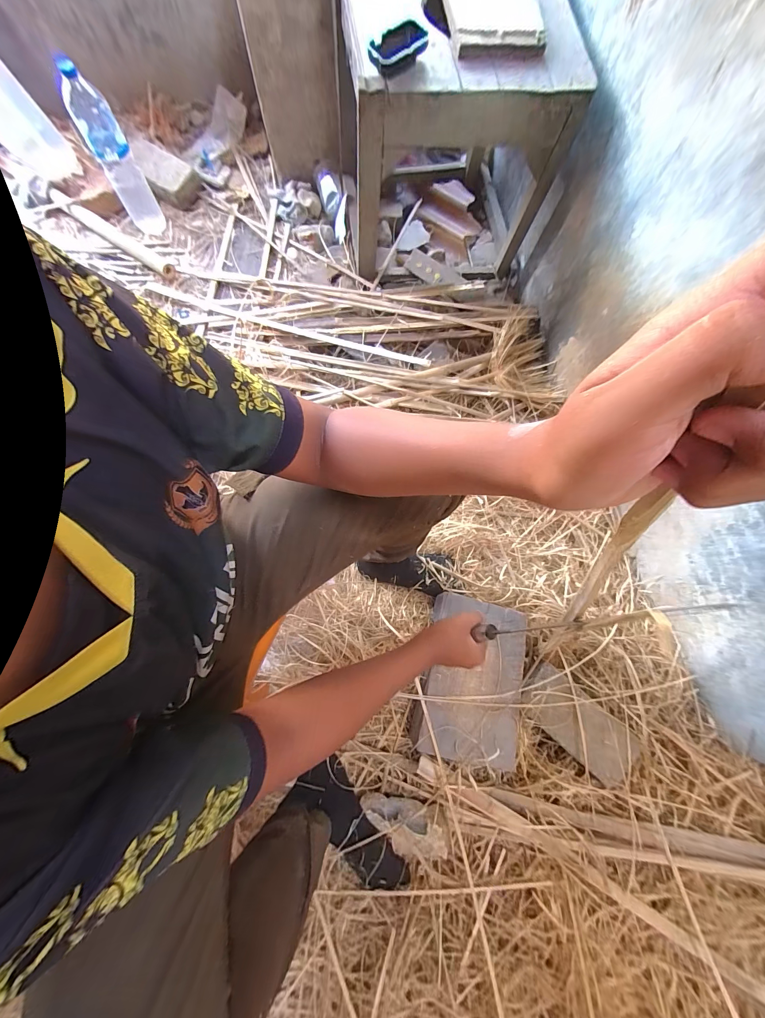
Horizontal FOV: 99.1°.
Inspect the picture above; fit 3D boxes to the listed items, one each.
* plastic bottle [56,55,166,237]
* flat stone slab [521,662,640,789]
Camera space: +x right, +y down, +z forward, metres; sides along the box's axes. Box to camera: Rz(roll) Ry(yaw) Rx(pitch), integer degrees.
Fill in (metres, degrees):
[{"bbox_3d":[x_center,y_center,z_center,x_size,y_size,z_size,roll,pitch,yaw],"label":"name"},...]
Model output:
[{"bbox_3d":[-0.639,-0.837,0.782,0.090,0.306,0.075,-30,79,-8],"label":"plastic bottle"},{"bbox_3d":[0.364,0.399,0.605,0.219,0.024,0.103,39,79,8],"label":"flat stone slab"}]

